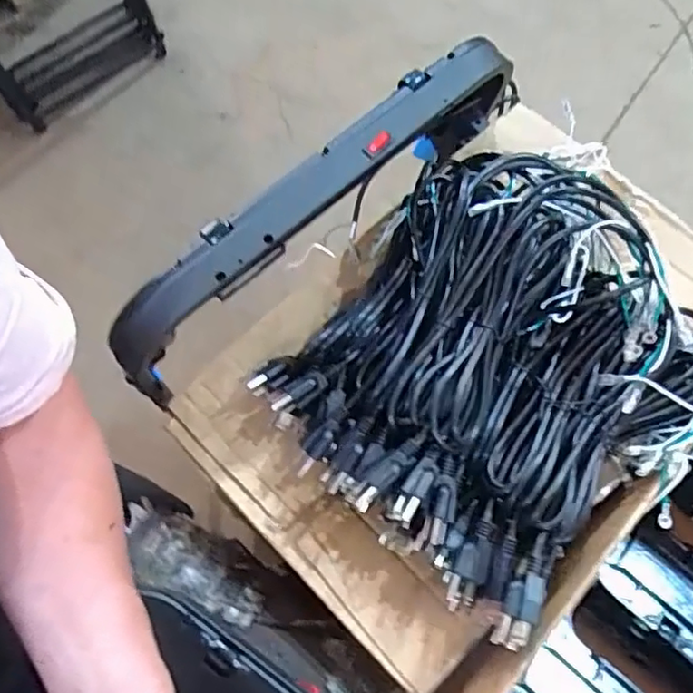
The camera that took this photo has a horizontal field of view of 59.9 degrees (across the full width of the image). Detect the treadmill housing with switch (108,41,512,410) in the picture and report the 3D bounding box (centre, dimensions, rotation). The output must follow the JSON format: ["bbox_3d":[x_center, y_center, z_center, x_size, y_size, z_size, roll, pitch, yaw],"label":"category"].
[{"bbox_3d":[-0.020,-0.127,0.588,0.471,0.157,0.066,-42,74,-15],"label":"treadmill housing with switch"}]

